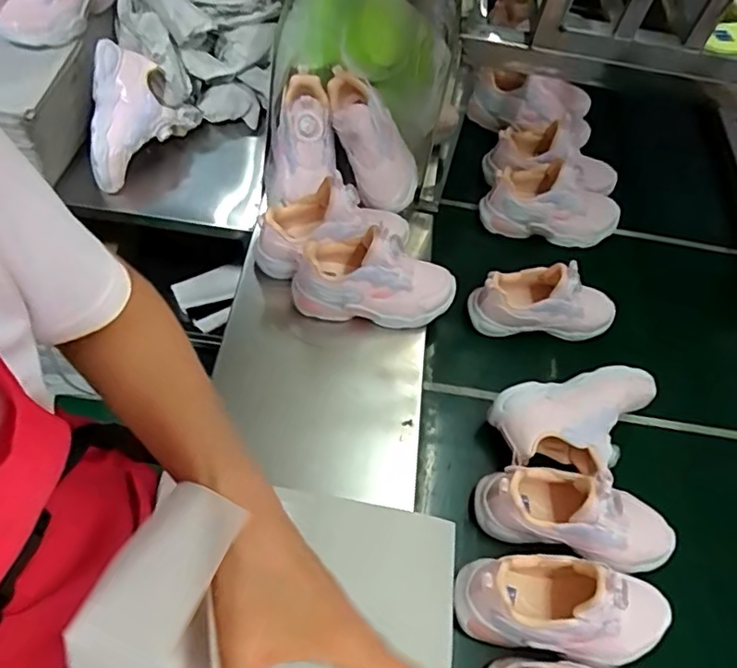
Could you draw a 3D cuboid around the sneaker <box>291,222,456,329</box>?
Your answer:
[{"bbox_3d":[0.010,-0.069,0.687,0.193,0.110,0.079,6,59,-4],"label":"sneaker"}]

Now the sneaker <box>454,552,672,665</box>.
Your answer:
[{"bbox_3d":[0.191,0.246,0.530,0.203,0.092,0.085,10,59,-1],"label":"sneaker"}]

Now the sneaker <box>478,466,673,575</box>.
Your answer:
[{"bbox_3d":[0.215,0.180,0.587,0.202,0.105,0.085,14,59,1],"label":"sneaker"}]

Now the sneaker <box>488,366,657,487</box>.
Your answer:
[{"bbox_3d":[0.236,0.108,0.661,0.189,0.087,0.105,-5,60,-10],"label":"sneaker"}]

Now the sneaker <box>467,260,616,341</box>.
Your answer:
[{"bbox_3d":[0.225,-0.043,0.728,0.186,0.090,0.075,5,59,-4],"label":"sneaker"}]

